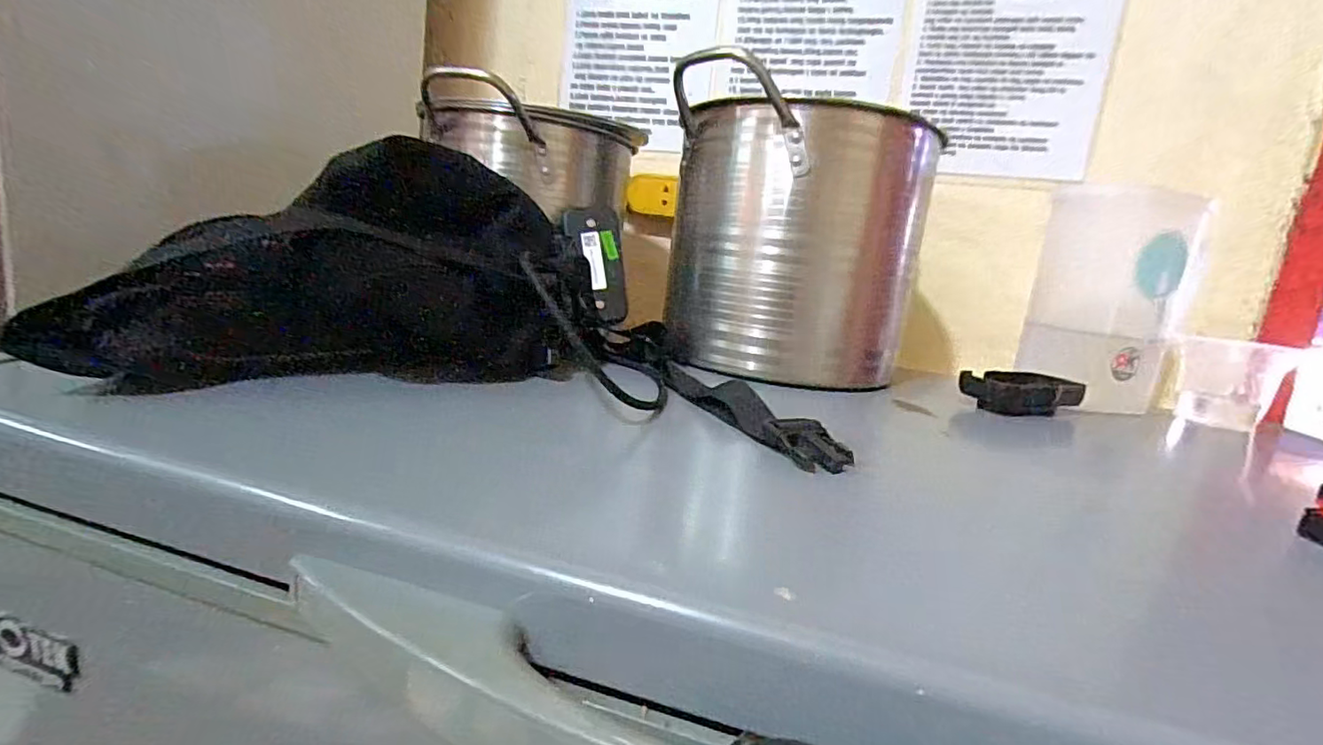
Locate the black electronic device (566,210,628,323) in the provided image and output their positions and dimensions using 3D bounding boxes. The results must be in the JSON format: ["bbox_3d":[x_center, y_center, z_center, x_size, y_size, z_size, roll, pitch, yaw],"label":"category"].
[{"bbox_3d":[-0.053,-0.094,0.510,0.039,0.100,0.024,-6,-8,-45],"label":"black electronic device"}]

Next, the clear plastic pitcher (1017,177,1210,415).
[{"bbox_3d":[0.413,-0.065,0.534,0.137,0.179,0.091,0,15,-31],"label":"clear plastic pitcher"}]

